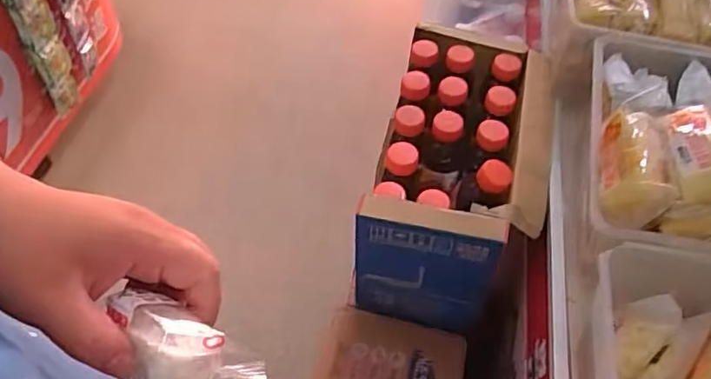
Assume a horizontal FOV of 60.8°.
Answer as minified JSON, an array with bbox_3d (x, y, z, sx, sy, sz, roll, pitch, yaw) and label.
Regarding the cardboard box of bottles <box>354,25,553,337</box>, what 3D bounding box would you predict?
[{"bbox_3d":[0.143,-0.023,0.861,0.206,0.213,0.376,13,53,8],"label":"cardboard box of bottles"}]

